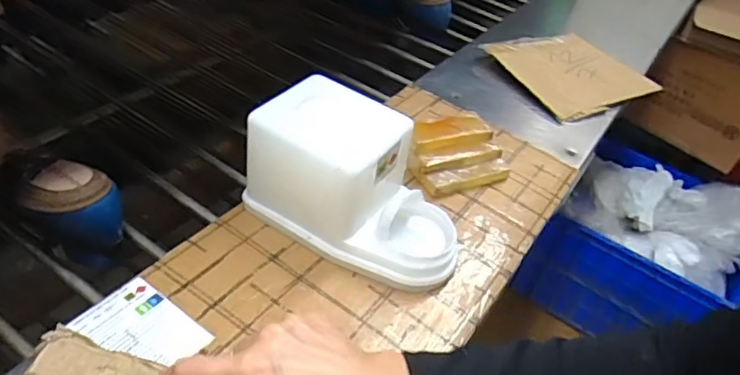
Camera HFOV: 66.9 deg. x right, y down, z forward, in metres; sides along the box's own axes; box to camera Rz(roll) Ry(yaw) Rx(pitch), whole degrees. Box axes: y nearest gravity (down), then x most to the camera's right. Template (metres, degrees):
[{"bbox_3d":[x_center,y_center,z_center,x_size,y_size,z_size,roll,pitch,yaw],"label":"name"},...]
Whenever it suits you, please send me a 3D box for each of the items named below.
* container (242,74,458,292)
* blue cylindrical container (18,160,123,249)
[{"bbox_3d":[-0.005,-0.003,0.479,0.186,0.111,0.102,25,45,18],"label":"container"},{"bbox_3d":[-0.261,0.019,0.498,0.068,0.069,0.063,6,41,-6],"label":"blue cylindrical container"}]

